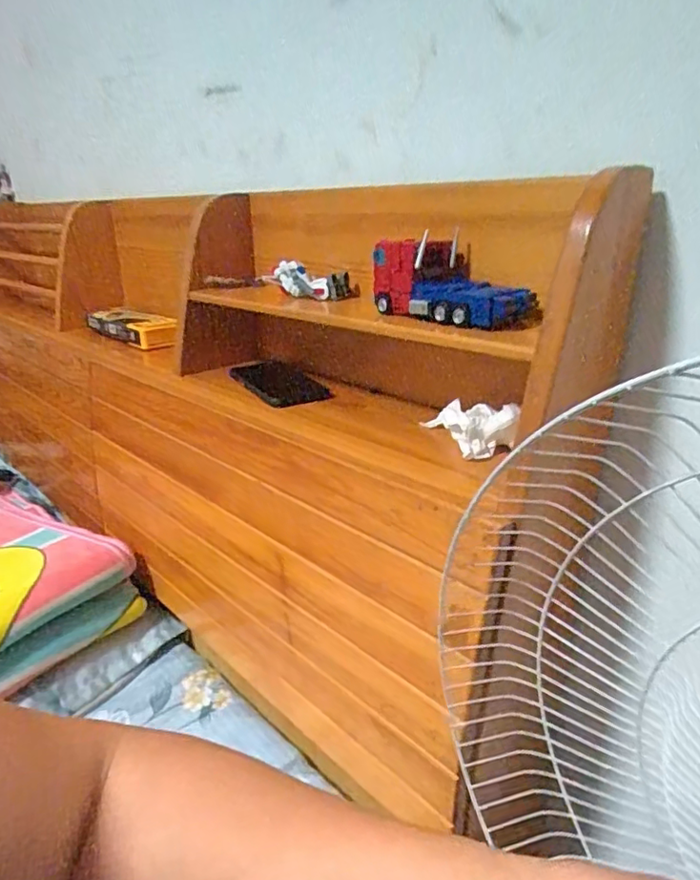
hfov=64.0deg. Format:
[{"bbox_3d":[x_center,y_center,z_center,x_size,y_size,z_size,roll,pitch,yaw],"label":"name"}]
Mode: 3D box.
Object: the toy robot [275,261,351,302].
[{"bbox_3d":[-0.046,-0.187,0.657,0.089,0.035,0.033,13,25,29],"label":"toy robot"}]

